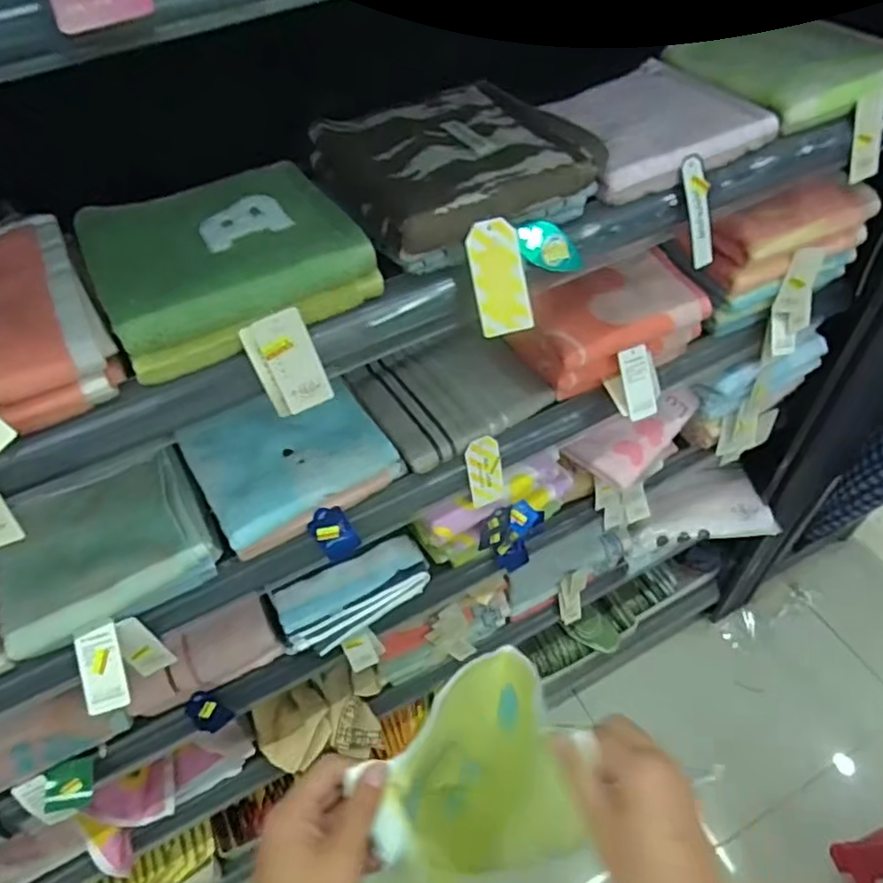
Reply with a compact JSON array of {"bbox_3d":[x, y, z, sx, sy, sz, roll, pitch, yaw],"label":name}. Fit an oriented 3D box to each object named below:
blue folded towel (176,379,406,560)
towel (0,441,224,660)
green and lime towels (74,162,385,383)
[{"bbox_3d":[-0.156,0.015,0.656,0.184,0.030,0.146,-28,69,-8],"label":"blue folded towel"},{"bbox_3d":[-0.337,0.094,0.625,0.196,0.049,0.169,-26,53,-15],"label":"towel"},{"bbox_3d":[-0.163,-0.140,0.481,0.179,0.051,0.154,-25,53,-14],"label":"green and lime towels"}]

